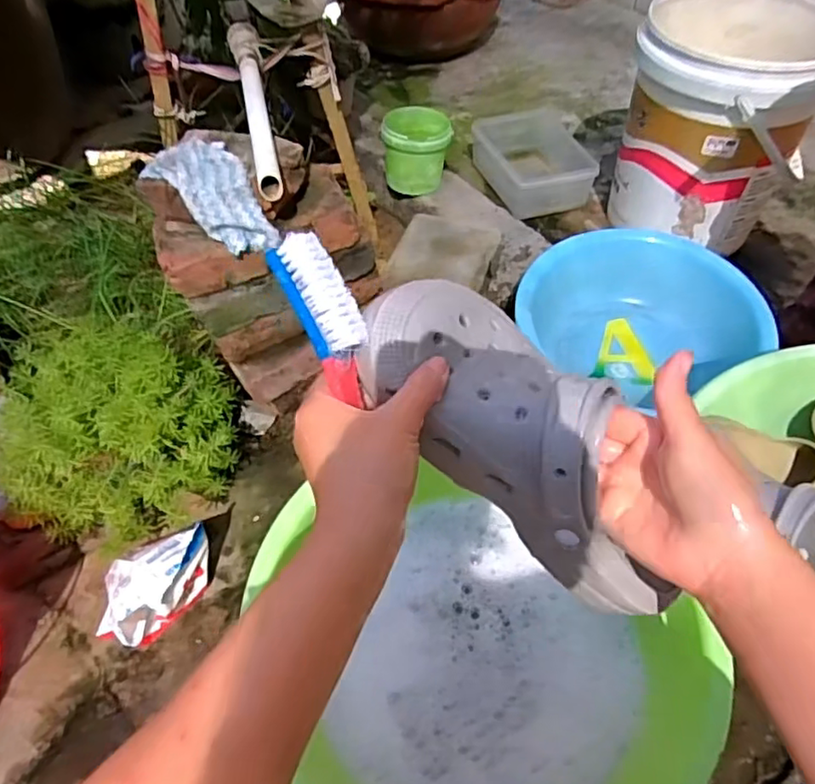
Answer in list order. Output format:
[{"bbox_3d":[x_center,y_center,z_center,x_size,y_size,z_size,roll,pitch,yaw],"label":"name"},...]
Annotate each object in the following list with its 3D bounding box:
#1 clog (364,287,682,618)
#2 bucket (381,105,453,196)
[{"bbox_3d":[0.083,0.035,0.384,0.105,0.086,0.258,-40,95,-26],"label":"clog"},{"bbox_3d":[0.019,-0.472,1.210,0.128,0.113,0.148,1,52,2],"label":"bucket"}]

